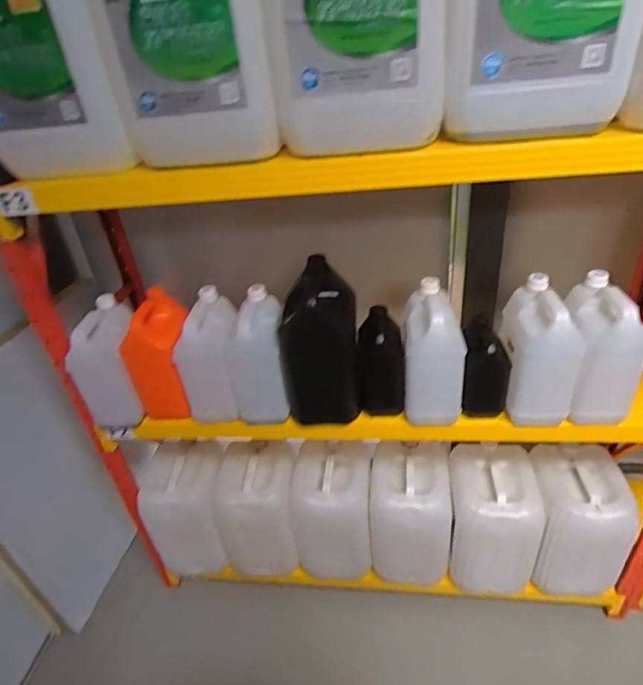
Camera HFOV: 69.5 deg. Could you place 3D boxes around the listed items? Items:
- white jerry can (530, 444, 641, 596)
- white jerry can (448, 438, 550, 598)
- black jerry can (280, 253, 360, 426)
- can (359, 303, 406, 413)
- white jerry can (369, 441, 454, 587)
[{"bbox_3d":[0.730,0.513,1.327,0.254,0.354,0.248,2,34,13],"label":"white jerry can"},{"bbox_3d":[0.490,0.520,1.346,0.231,0.371,0.246,1,33,12],"label":"white jerry can"},{"bbox_3d":[-0.001,0.009,1.062,0.157,0.358,0.159,-3,33,6],"label":"black jerry can"},{"bbox_3d":[0.141,0.047,1.088,0.101,0.220,0.112,-2,33,6],"label":"can"},{"bbox_3d":[0.265,0.514,1.392,0.225,0.371,0.230,-1,33,9],"label":"white jerry can"}]

